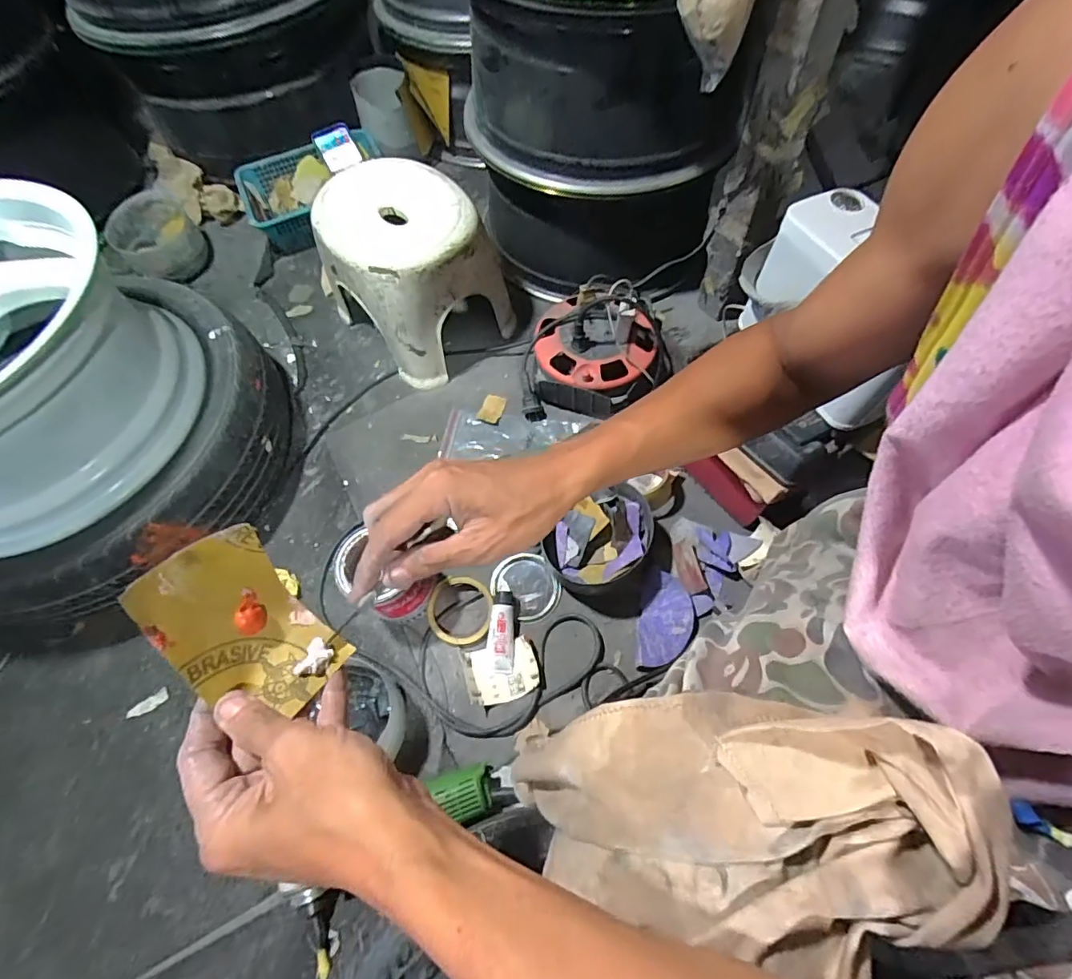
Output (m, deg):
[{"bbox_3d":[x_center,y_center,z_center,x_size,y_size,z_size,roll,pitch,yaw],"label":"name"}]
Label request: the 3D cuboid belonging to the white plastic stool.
[{"bbox_3d":[-0.205,-0.366,0.858,0.222,0.236,0.251,-41,69,-15],"label":"white plastic stool"}]

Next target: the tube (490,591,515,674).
[{"bbox_3d":[-0.045,0.196,0.694,0.030,0.023,0.106,1,64,4],"label":"tube"}]

